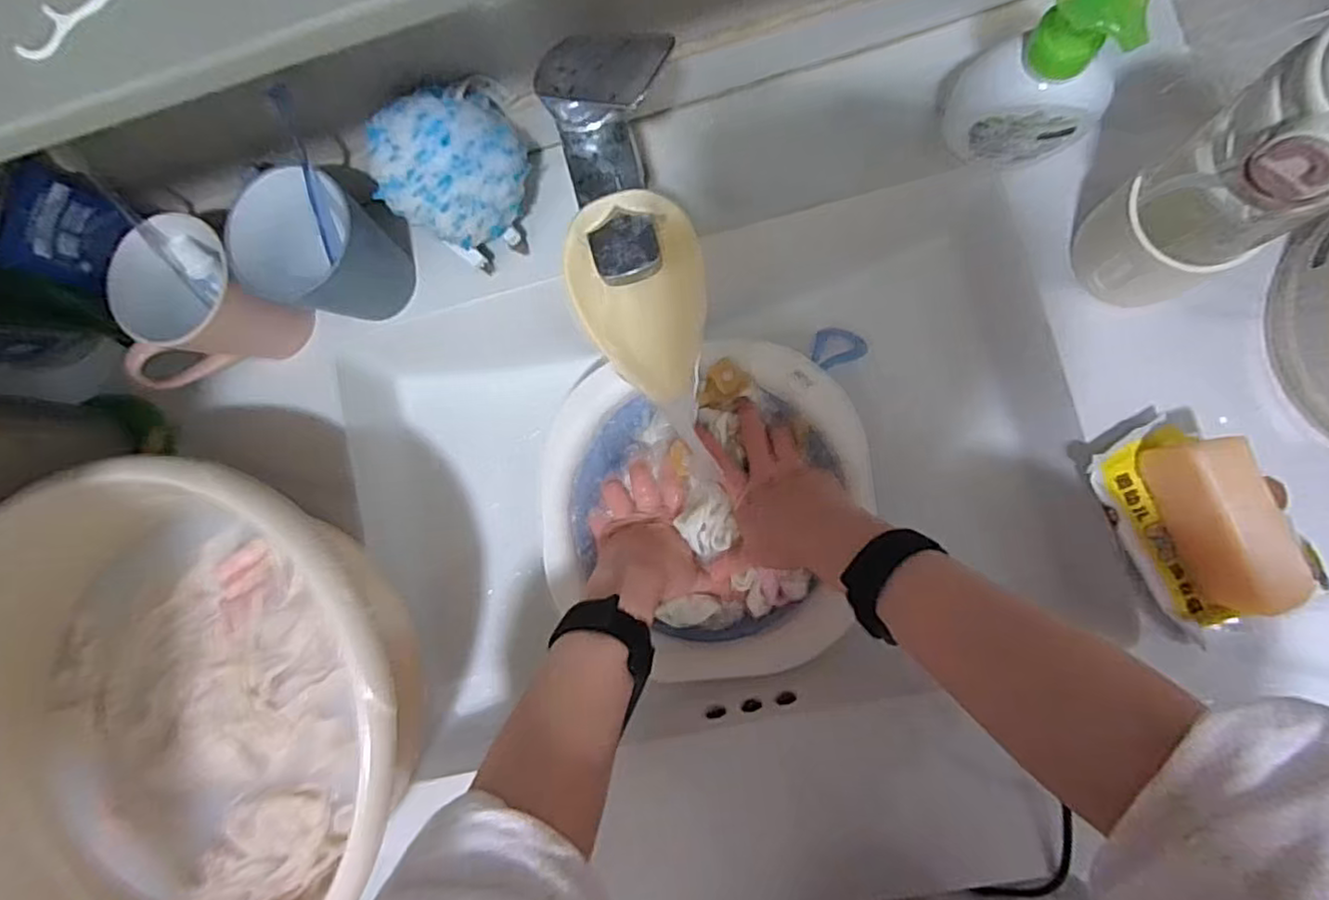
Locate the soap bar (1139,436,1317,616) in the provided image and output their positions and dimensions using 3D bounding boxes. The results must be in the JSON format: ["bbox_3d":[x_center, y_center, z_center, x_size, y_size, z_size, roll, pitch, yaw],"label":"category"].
[{"bbox_3d":[0.337,0.045,0.404,0.033,0.062,0.103,-20,84,7],"label":"soap bar"}]

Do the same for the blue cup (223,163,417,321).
[{"bbox_3d":[-0.242,-0.140,0.484,0.080,0.101,0.087,16,89,9],"label":"blue cup"}]

